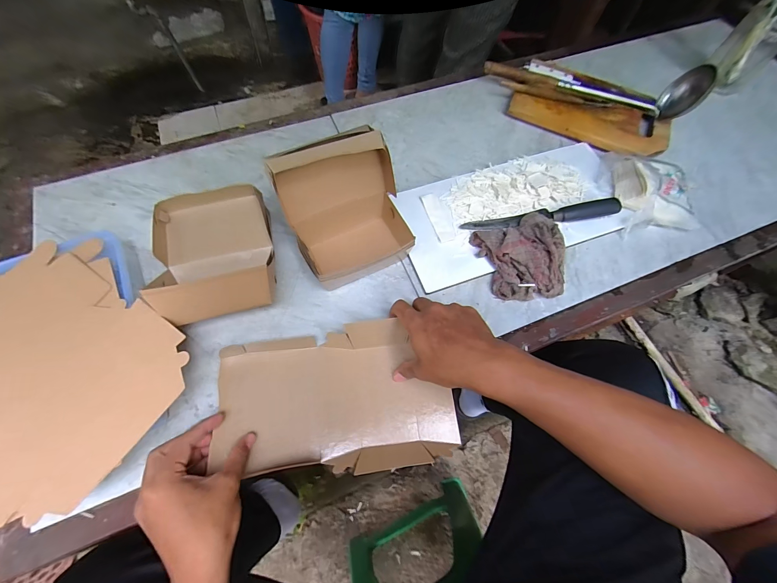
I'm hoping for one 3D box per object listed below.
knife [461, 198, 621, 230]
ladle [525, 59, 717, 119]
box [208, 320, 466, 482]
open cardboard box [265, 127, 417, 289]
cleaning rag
[{"bbox_3d":[0.240,-0.118,0.515,0.247,0.022,0.028,-9,66,-6],"label":"knife"},{"bbox_3d":[0.418,-0.407,0.619,0.301,0.080,0.091,23,66,9],"label":"ladle"},{"bbox_3d":[-0.063,0.130,0.406,0.277,0.038,0.166,-6,65,-5],"label":"box"},{"bbox_3d":[-0.053,-0.101,0.438,0.165,0.150,0.138,-23,68,-12],"label":"open cardboard box"},{"bbox_3d":[0.204,-0.051,0.480,0.125,0.050,0.124,-16,67,-9],"label":"cleaning rag"}]

